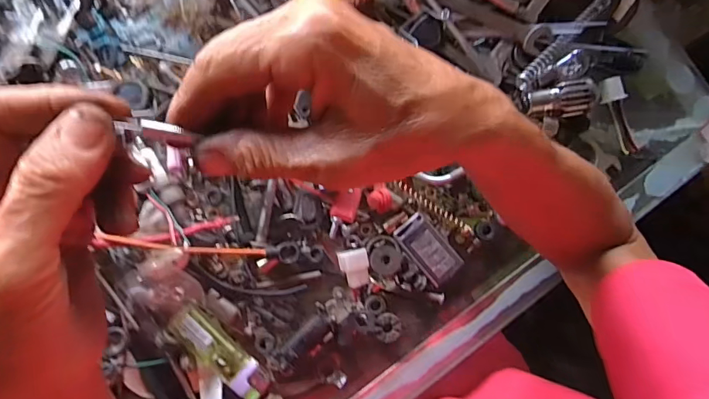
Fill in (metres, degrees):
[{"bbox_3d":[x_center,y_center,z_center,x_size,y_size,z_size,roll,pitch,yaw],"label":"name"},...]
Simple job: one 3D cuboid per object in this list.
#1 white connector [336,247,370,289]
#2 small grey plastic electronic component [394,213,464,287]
[{"bbox_3d":[0.001,0.054,0.345,0.023,0.008,0.029,-9,87,-9],"label":"white connector"},{"bbox_3d":[0.060,0.040,0.352,0.030,0.007,0.056,-41,92,-9],"label":"small grey plastic electronic component"}]

